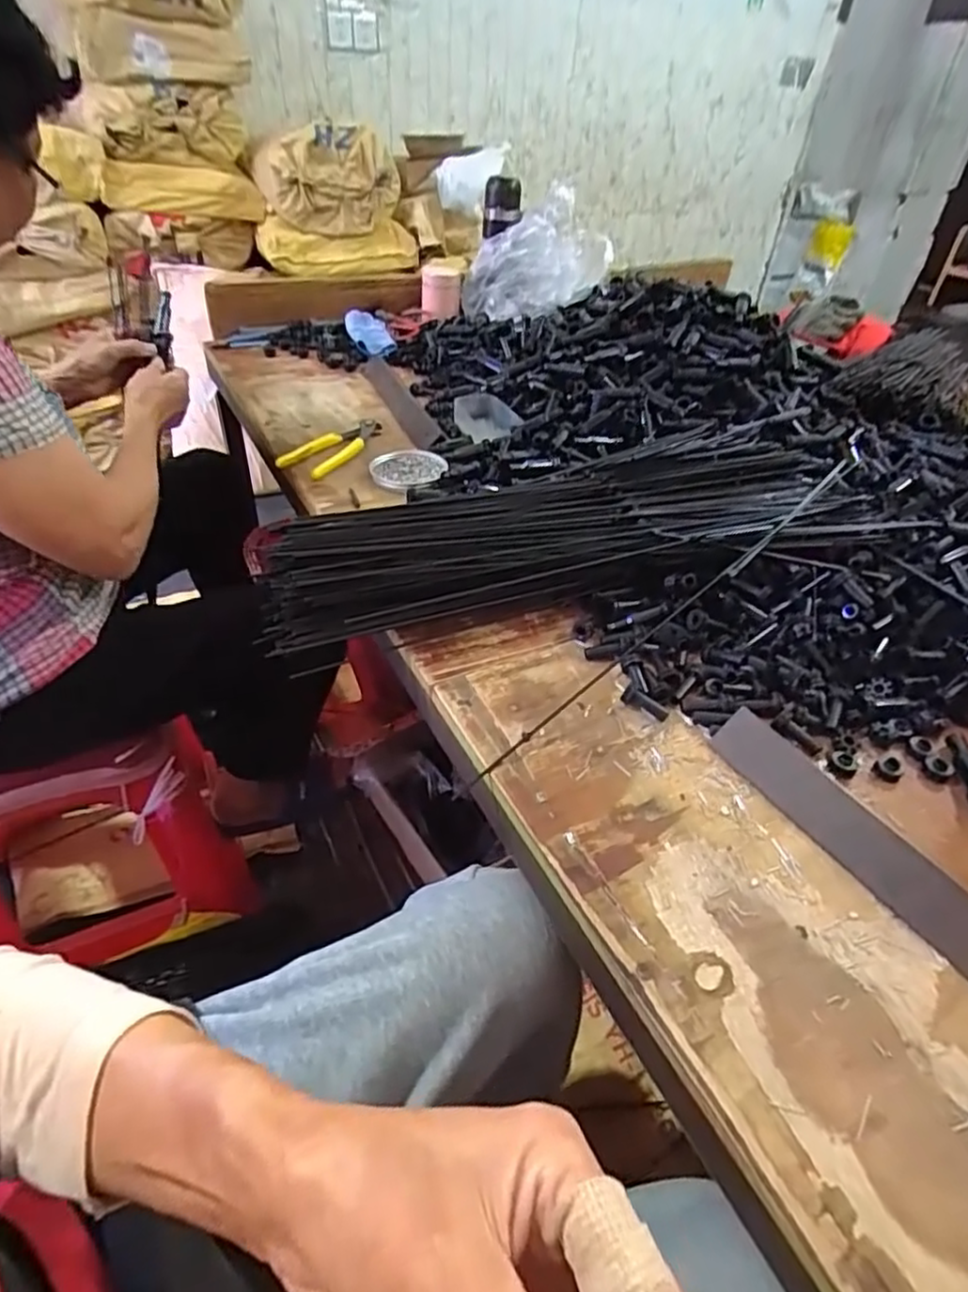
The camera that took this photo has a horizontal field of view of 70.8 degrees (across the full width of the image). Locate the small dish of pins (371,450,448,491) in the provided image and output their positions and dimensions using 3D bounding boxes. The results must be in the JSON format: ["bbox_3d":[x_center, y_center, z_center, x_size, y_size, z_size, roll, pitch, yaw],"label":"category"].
[{"bbox_3d":[-0.091,-0.217,0.818,0.089,0.010,0.085,2,41,-2],"label":"small dish of pins"}]

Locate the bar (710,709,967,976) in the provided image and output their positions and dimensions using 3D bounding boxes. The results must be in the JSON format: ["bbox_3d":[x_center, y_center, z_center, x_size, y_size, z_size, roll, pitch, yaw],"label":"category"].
[{"bbox_3d":[0.240,0.123,0.443,0.039,0.007,0.216,-48,51,6],"label":"bar"}]

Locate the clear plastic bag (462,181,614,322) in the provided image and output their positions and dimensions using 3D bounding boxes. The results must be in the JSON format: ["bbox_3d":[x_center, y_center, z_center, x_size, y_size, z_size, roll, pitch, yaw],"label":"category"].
[{"bbox_3d":[0.087,-0.646,1.138,0.238,0.166,0.079,3,41,-2],"label":"clear plastic bag"}]

